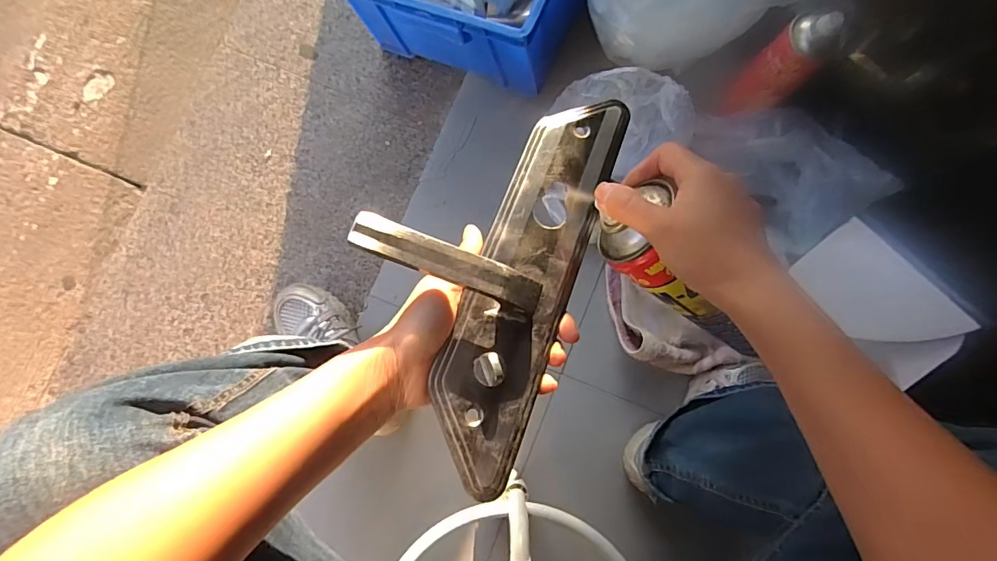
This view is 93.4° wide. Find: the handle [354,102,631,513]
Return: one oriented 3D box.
[{"bbox_3d":[-0.005,-0.030,0.298,0.127,0.049,0.280,22,70,2],"label":"handle"}]

